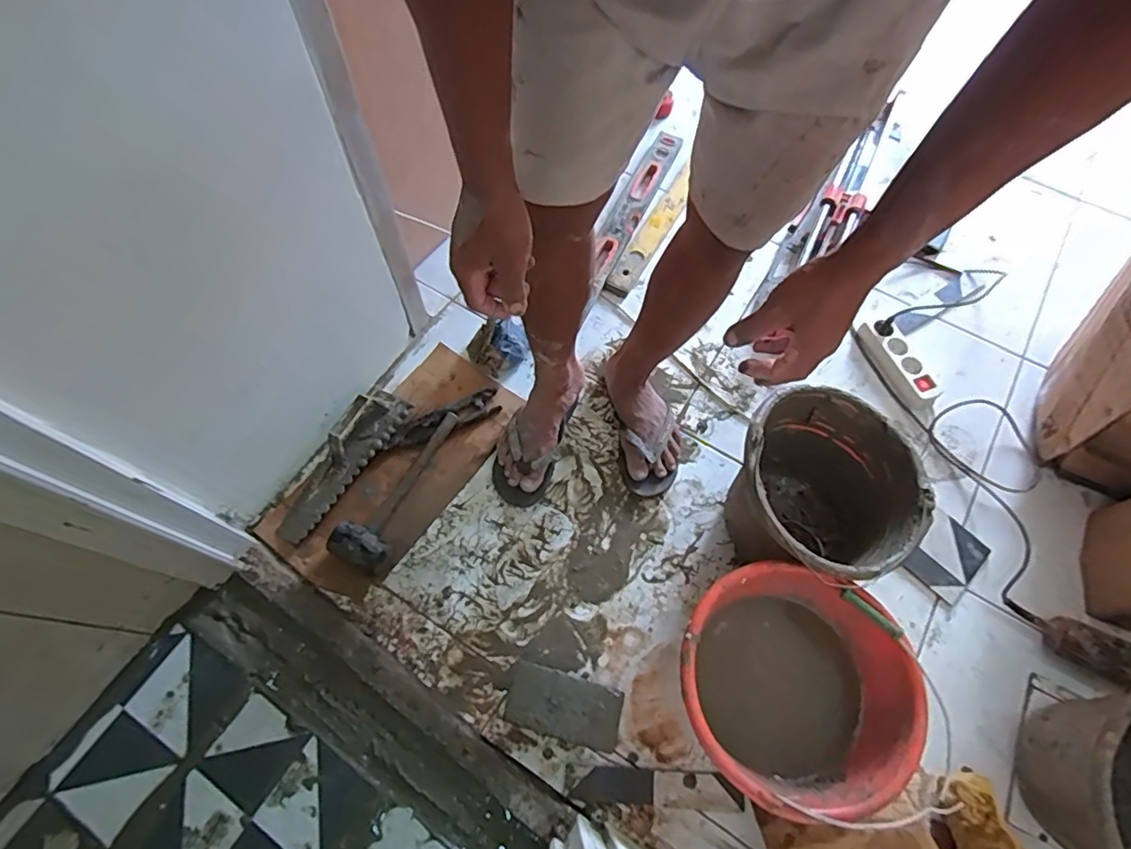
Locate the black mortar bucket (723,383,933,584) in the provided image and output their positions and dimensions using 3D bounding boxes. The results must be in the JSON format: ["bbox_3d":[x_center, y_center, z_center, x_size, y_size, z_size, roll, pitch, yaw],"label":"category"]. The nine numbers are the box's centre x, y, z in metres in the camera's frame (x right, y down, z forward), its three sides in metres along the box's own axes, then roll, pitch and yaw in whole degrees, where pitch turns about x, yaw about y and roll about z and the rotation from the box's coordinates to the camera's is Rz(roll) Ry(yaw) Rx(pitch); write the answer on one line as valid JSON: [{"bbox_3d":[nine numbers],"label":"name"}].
[{"bbox_3d":[0.372,0.106,0.871,0.261,0.224,0.255,0,65,-1],"label":"black mortar bucket"}]

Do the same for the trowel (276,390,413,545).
[{"bbox_3d":[-0.380,0.056,0.959,0.088,0.057,0.291,31,68,13],"label":"trowel"}]

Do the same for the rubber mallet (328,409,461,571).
[{"bbox_3d":[-0.266,0.097,0.945,0.083,0.062,0.294,25,67,10],"label":"rubber mallet"}]

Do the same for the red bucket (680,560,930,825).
[{"bbox_3d":[0.278,0.347,0.764,0.277,0.210,0.260,0,65,-1],"label":"red bucket"}]

